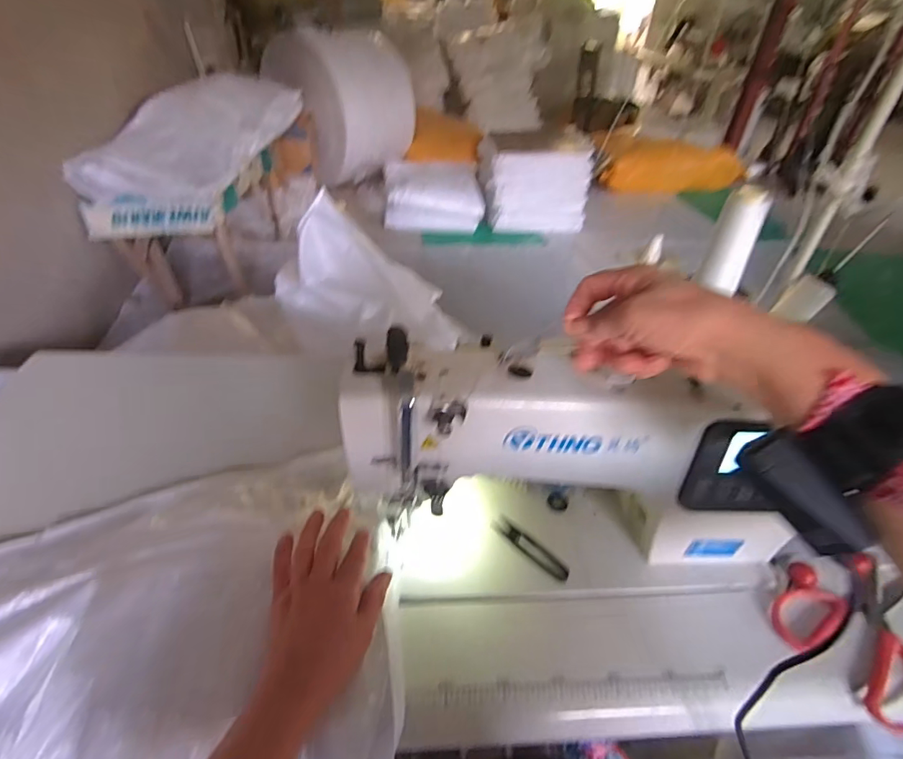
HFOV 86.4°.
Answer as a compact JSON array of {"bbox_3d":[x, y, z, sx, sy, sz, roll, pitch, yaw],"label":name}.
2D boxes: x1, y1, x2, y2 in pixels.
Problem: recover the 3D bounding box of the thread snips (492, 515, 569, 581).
[{"bbox_3d":[0.088,0.186,0.533,0.020,0.005,0.098,-30,51,-34],"label":"thread snips"}]

